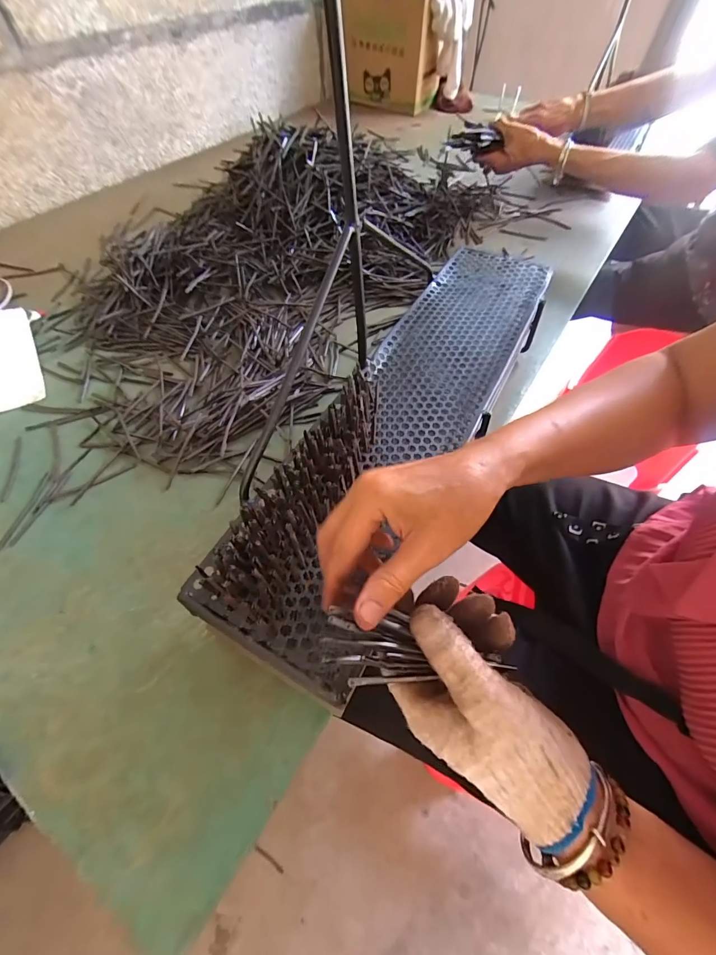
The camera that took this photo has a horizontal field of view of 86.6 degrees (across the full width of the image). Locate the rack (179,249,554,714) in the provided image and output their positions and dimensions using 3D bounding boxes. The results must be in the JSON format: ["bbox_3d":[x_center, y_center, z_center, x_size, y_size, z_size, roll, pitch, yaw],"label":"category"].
[{"bbox_3d":[0.071,-0.102,0.399,0.149,0.039,0.596,24,60,16],"label":"rack"}]

